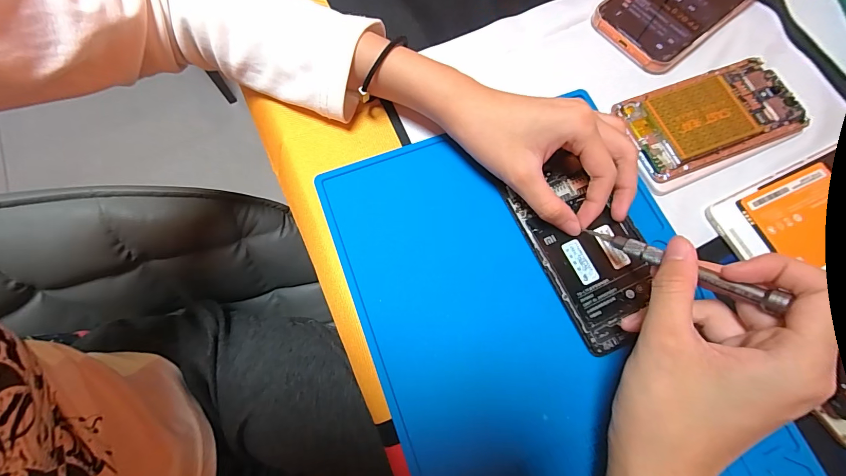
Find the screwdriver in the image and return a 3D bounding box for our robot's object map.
[{"bbox_3d":[0.138,0.014,0.200,0.008,0.008,0.096,-42,39,-12],"label":"screwdriver"}]

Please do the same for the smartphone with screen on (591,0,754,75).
[{"bbox_3d":[0.231,-0.212,0.319,0.163,0.016,0.083,-40,77,-12],"label":"smartphone with screen on"}]

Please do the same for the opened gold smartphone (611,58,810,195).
[{"bbox_3d":[0.224,-0.090,0.278,0.138,0.015,0.075,-18,74,-6],"label":"opened gold smartphone"}]

